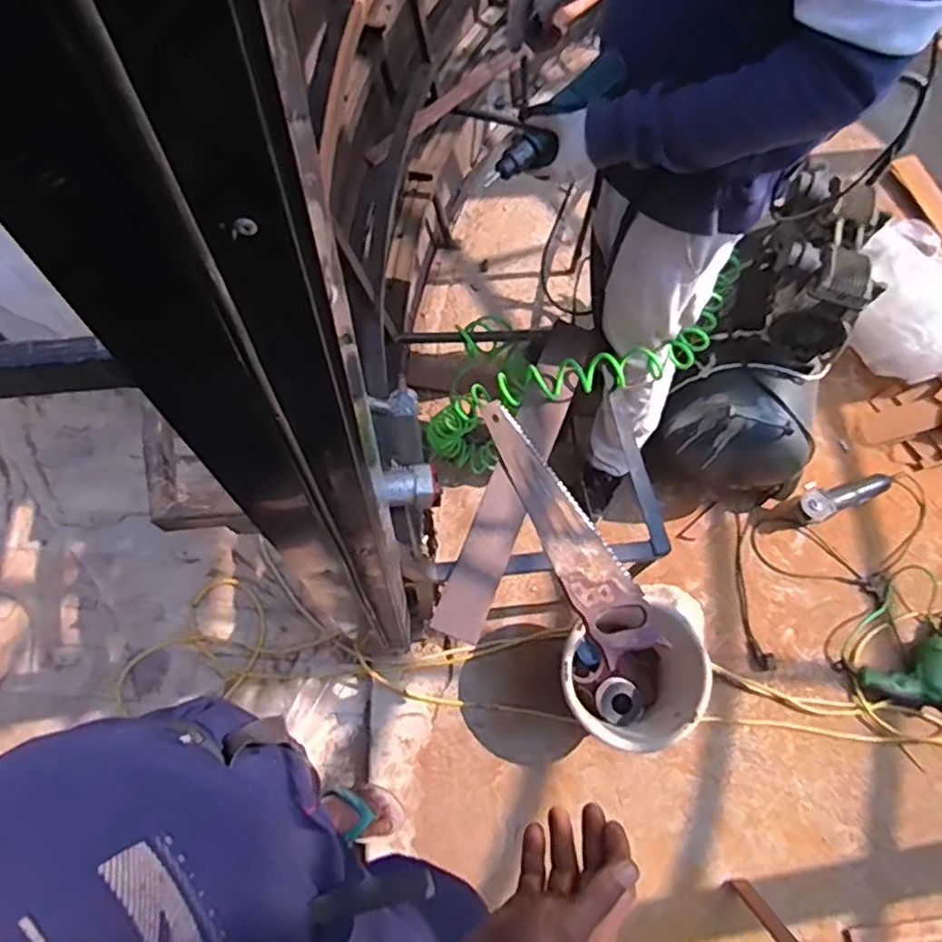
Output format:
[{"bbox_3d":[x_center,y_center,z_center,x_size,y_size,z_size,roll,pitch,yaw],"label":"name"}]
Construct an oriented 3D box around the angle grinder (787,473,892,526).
[{"bbox_3d":[0.881,0.055,1.554,0.281,0.093,0.069,-21,71,-10],"label":"angle grinder"}]

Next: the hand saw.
[{"bbox_3d":[0.142,0.087,1.069,0.101,0.031,0.457,-28,72,-13],"label":"hand saw"}]

